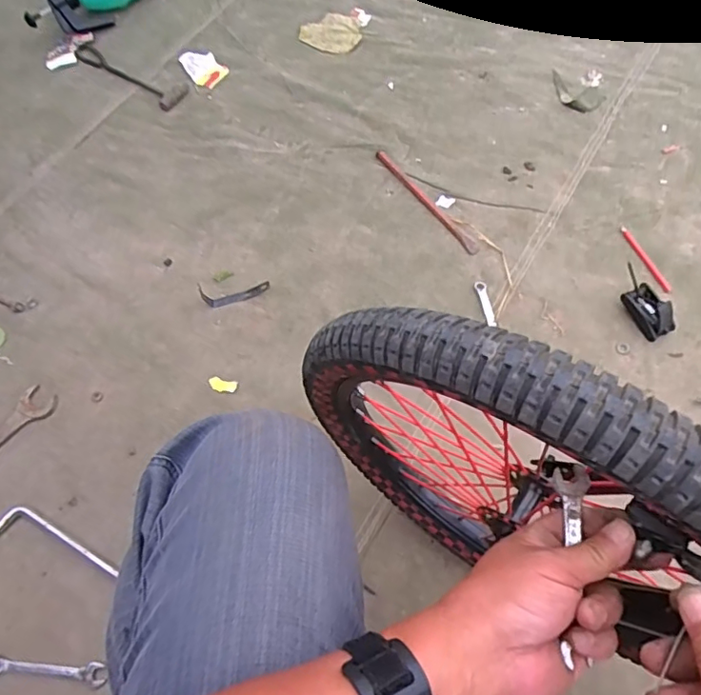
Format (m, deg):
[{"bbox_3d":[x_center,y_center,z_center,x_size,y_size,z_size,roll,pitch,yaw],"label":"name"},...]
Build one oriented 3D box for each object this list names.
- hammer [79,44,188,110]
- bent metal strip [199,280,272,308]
[{"bbox_3d":[-0.435,-0.546,1.099,0.253,0.020,0.070,32,70,15],"label":"hammer"},{"bbox_3d":[-0.193,-0.091,0.932,0.114,0.026,0.029,-8,65,-2],"label":"bent metal strip"}]

